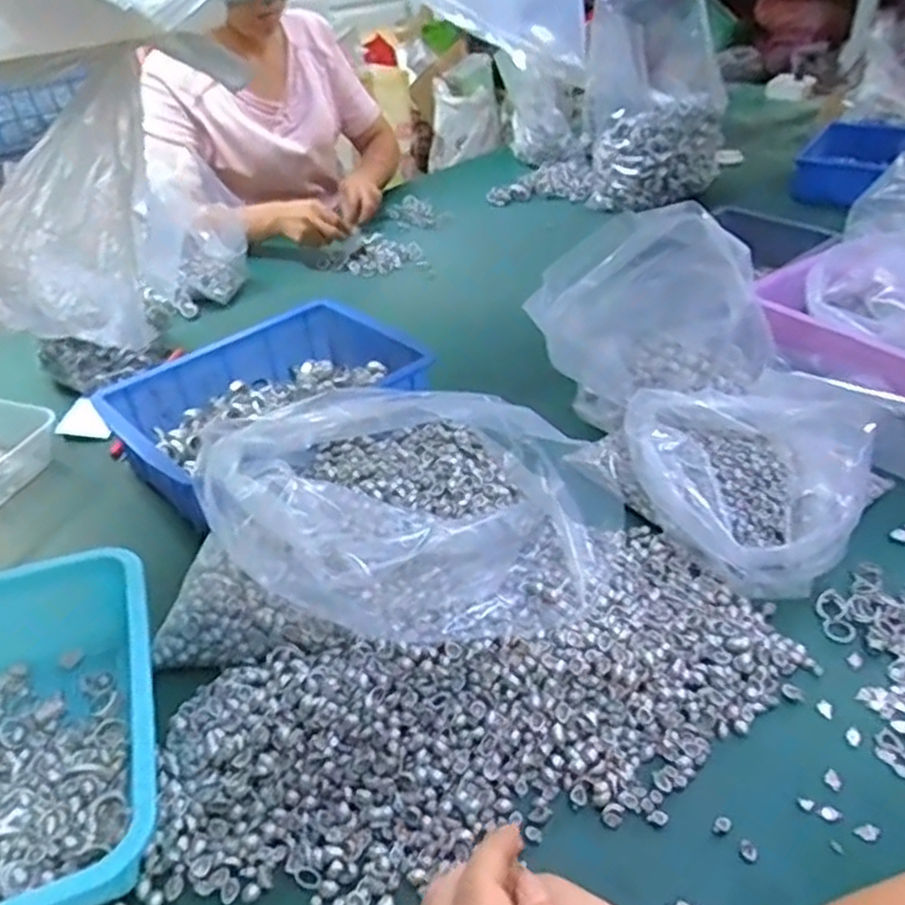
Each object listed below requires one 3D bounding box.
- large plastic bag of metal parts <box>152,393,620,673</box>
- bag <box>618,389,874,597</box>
[{"bbox_3d":[-0.039,0.040,0.611,0.351,0.128,0.241,0,37,6],"label":"large plastic bag of metal parts"},{"bbox_3d":[0.252,0.021,0.637,0.197,0.085,0.185,-2,37,4],"label":"bag"}]

